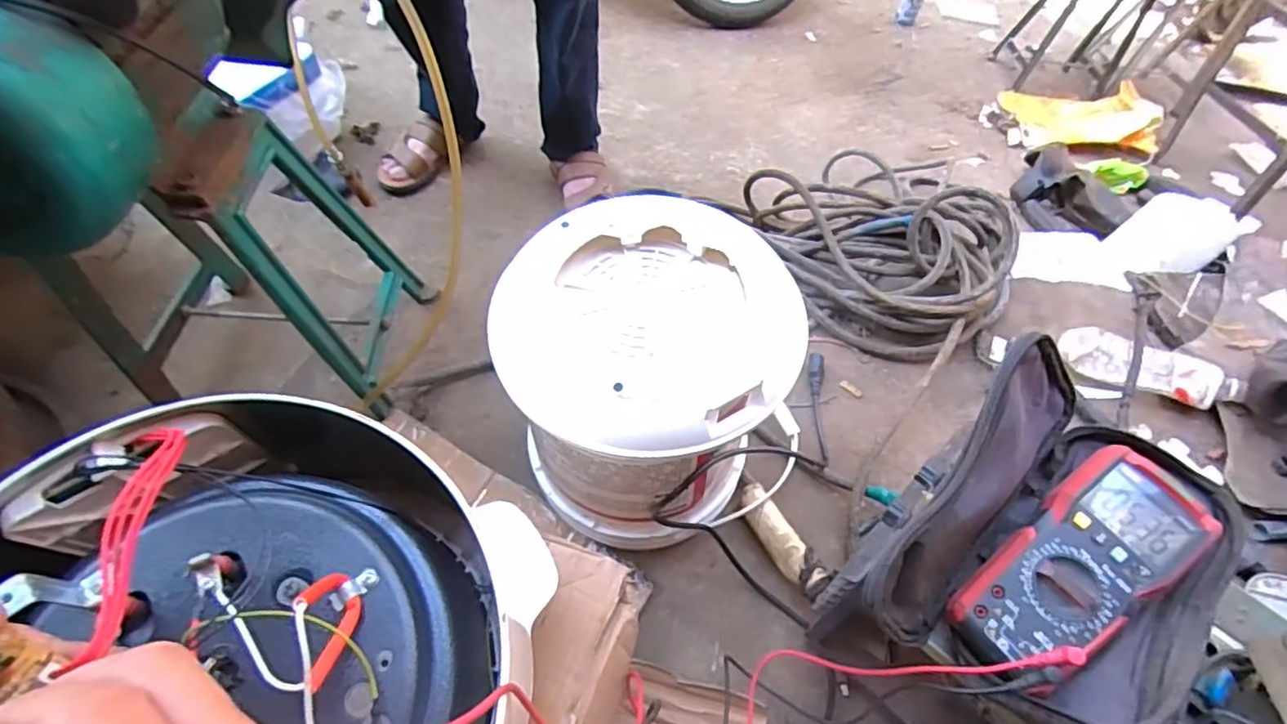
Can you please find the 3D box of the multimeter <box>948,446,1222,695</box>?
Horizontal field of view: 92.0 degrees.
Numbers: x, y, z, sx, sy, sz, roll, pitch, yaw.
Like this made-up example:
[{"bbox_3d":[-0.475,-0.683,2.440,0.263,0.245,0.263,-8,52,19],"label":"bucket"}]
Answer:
[{"bbox_3d":[0.306,0.145,0.442,0.185,0.048,0.087,-37,66,-7],"label":"multimeter"}]

